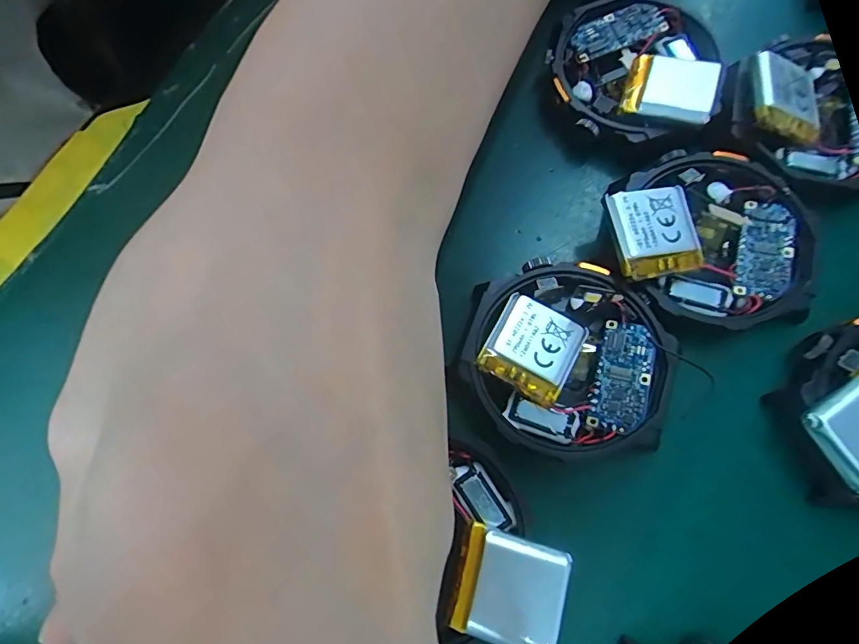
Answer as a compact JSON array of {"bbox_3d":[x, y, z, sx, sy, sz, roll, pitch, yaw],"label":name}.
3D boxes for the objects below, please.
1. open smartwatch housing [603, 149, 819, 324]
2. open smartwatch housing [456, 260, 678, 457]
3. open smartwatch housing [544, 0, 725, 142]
[{"bbox_3d":[0.073,-0.024,0.120,0.052,0.009,0.045,13,72,5],"label":"open smartwatch housing"},{"bbox_3d":[0.034,0.008,0.118,0.048,0.011,0.047,0,72,1],"label":"open smartwatch housing"},{"bbox_3d":[0.059,-0.078,0.137,0.043,0.010,0.050,-5,72,-1],"label":"open smartwatch housing"}]

